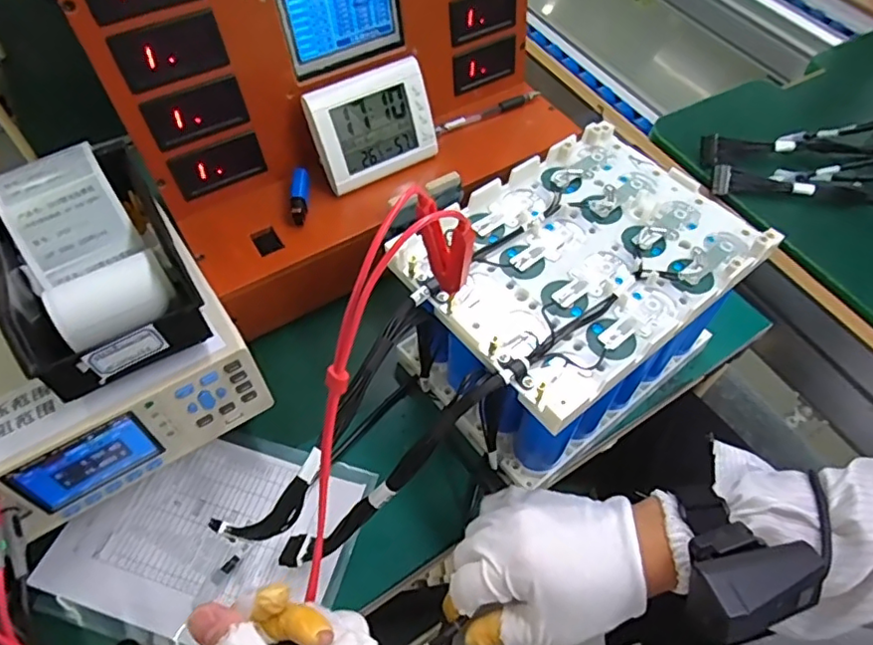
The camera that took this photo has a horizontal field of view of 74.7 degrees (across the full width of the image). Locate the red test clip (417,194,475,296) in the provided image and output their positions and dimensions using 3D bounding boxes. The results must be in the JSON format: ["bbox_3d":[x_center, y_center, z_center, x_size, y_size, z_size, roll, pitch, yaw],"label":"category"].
[{"bbox_3d":[0.006,-0.041,0.332,0.038,0.069,0.011,40,64,22],"label":"red test clip"}]

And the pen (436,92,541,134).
[{"bbox_3d":[0.056,-0.222,0.600,0.130,0.011,0.013,-25,61,-17],"label":"pen"}]

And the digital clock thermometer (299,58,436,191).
[{"bbox_3d":[-0.059,-0.180,0.525,0.112,0.091,0.026,-27,35,-18],"label":"digital clock thermometer"}]

